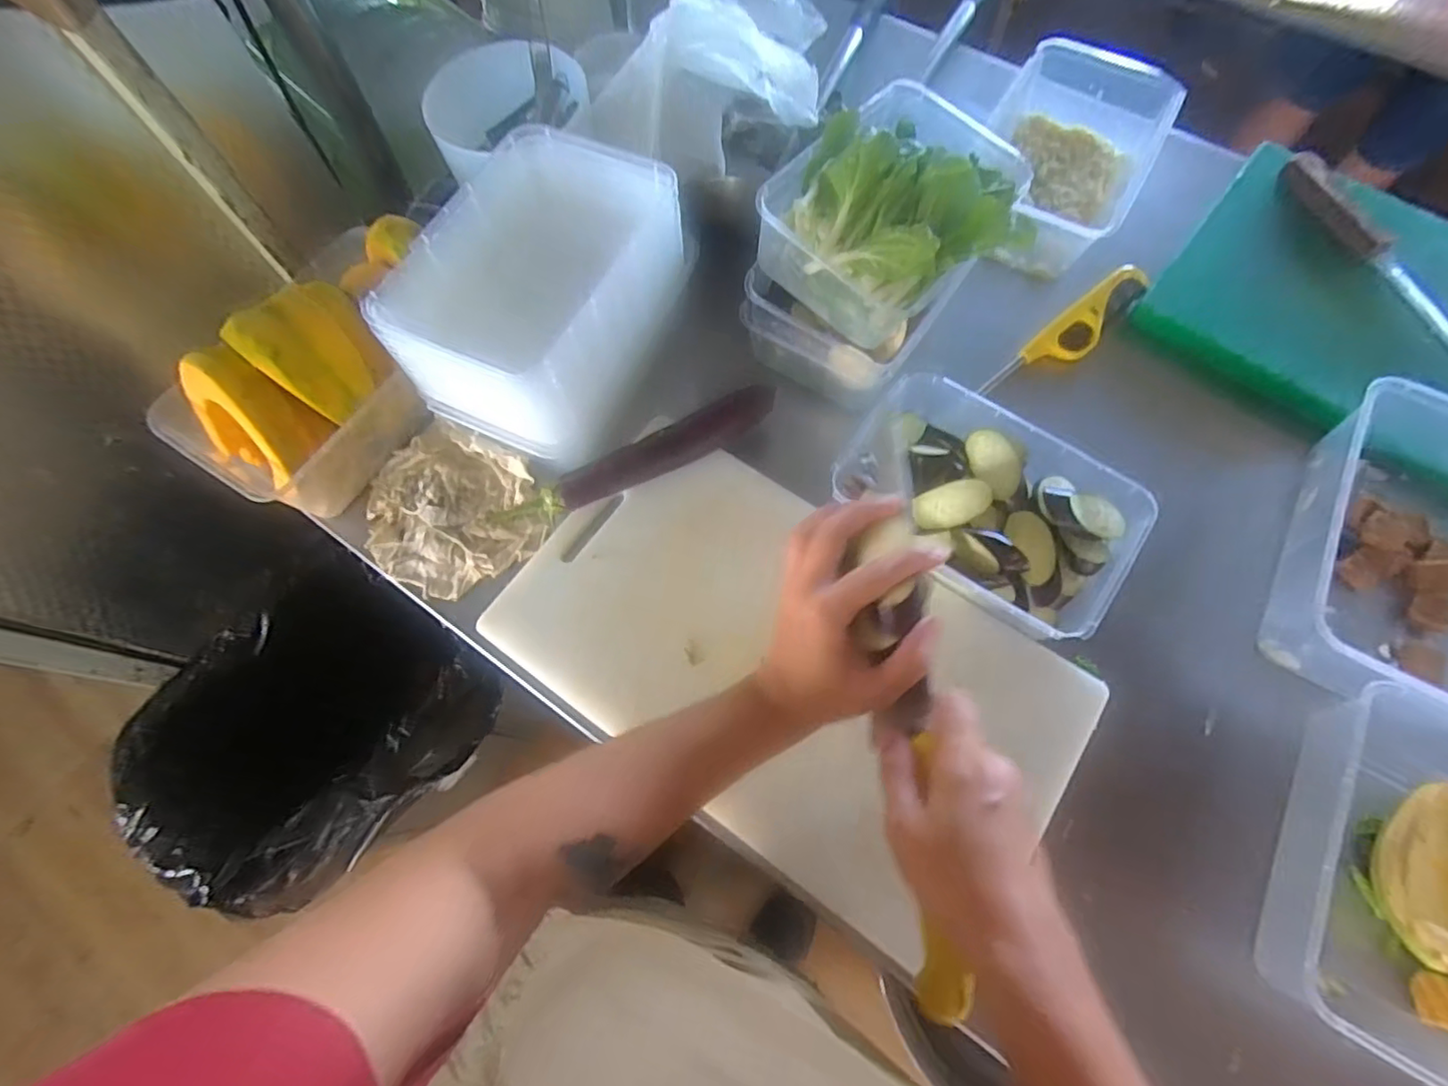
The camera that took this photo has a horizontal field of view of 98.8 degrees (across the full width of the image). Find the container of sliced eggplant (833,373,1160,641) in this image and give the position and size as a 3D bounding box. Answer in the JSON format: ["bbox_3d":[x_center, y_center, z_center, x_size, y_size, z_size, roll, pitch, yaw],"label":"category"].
[{"bbox_3d":[0.208,-0.031,0.499,0.225,0.050,0.159,33,72,14],"label":"container of sliced eggplant"}]

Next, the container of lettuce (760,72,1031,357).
[{"bbox_3d":[0.128,-0.240,0.472,0.177,0.087,0.142,33,72,14],"label":"container of lettuce"}]

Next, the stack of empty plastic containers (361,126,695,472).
[{"bbox_3d":[-0.139,-0.193,0.517,0.146,0.147,0.230,22,71,10],"label":"stack of empty plastic containers"}]

